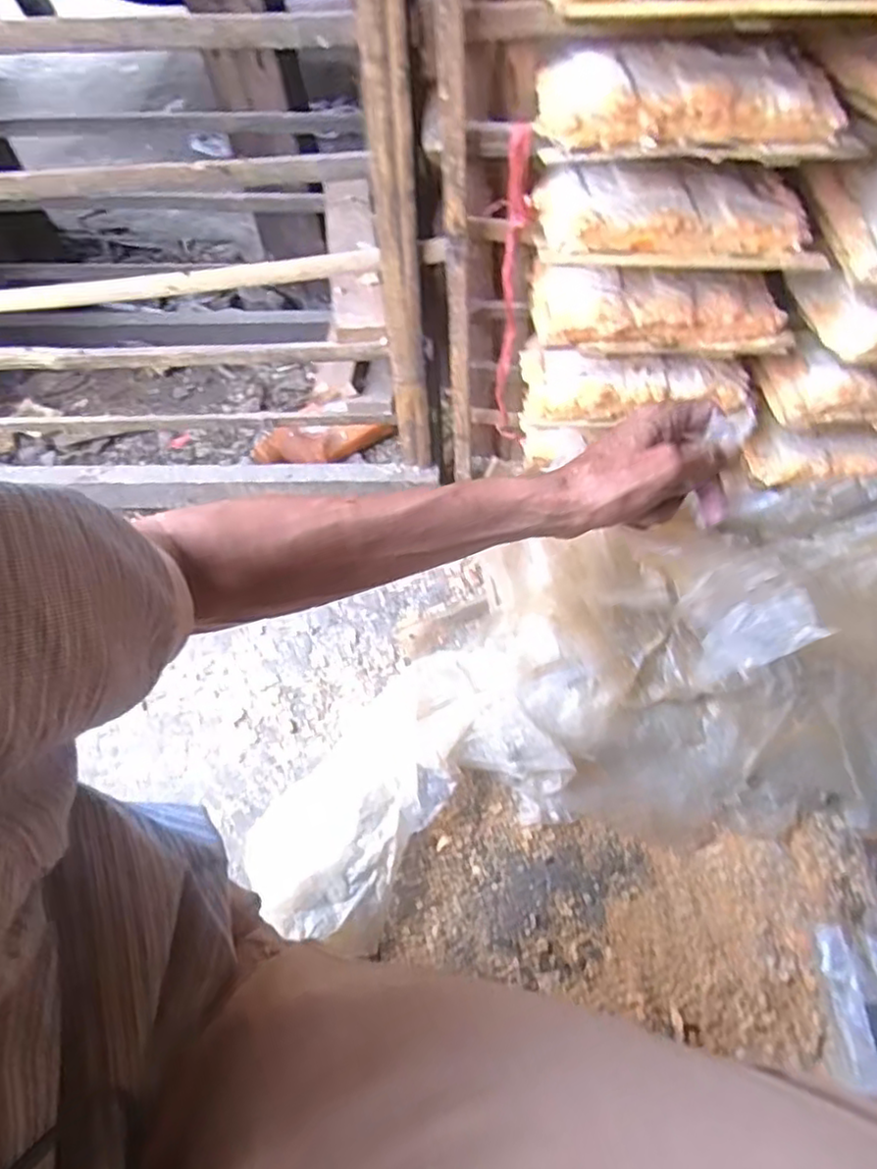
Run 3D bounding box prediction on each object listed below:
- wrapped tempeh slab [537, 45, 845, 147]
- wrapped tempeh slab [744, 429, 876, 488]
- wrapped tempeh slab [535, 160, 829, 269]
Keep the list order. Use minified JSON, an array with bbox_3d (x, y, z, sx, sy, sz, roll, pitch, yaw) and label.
[{"bbox_3d":[0.184,-0.365,0.505,0.214,0.041,0.103,-2,56,4],"label":"wrapped tempeh slab"},{"bbox_3d":[0.438,-0.136,0.713,0.213,0.029,0.057,-2,56,4],"label":"wrapped tempeh slab"},{"bbox_3d":[0.198,-0.311,0.570,0.223,0.050,0.102,-4,56,2],"label":"wrapped tempeh slab"}]

